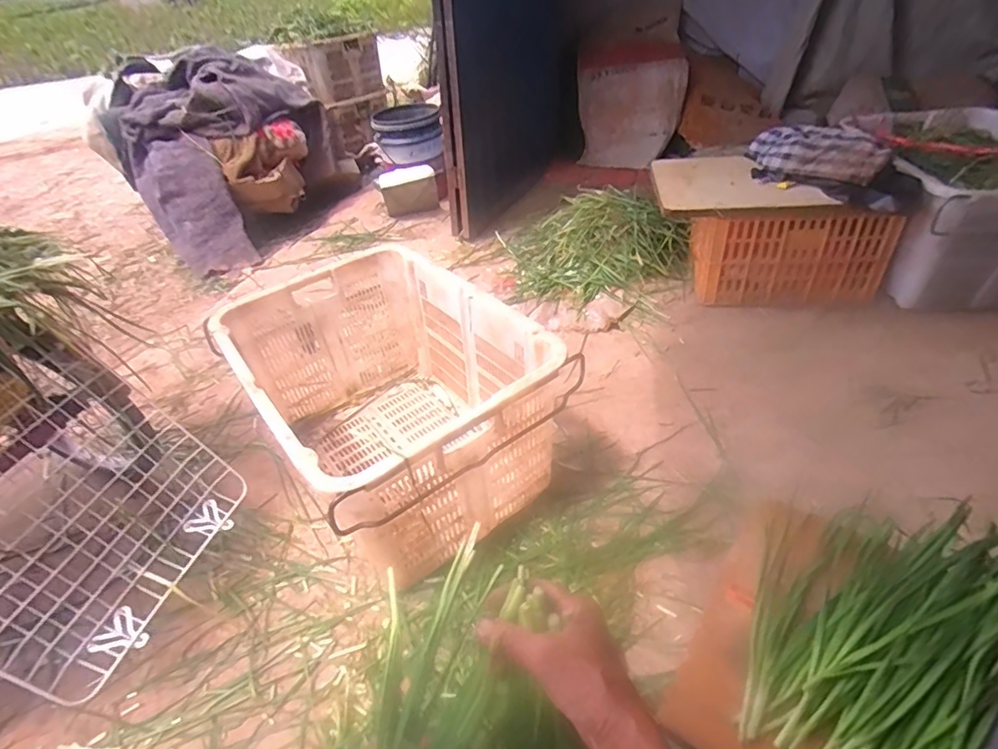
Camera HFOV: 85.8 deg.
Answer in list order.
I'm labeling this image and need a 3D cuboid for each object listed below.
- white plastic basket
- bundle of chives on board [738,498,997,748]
[{"bbox_3d":[-0.237,0.053,1.226,0.525,0.428,0.750,-29,45,-25],"label":"white plastic basket"},{"bbox_3d":[0.447,0.260,0.625,0.476,0.034,0.267,-25,43,-20],"label":"bundle of chives on board"}]

